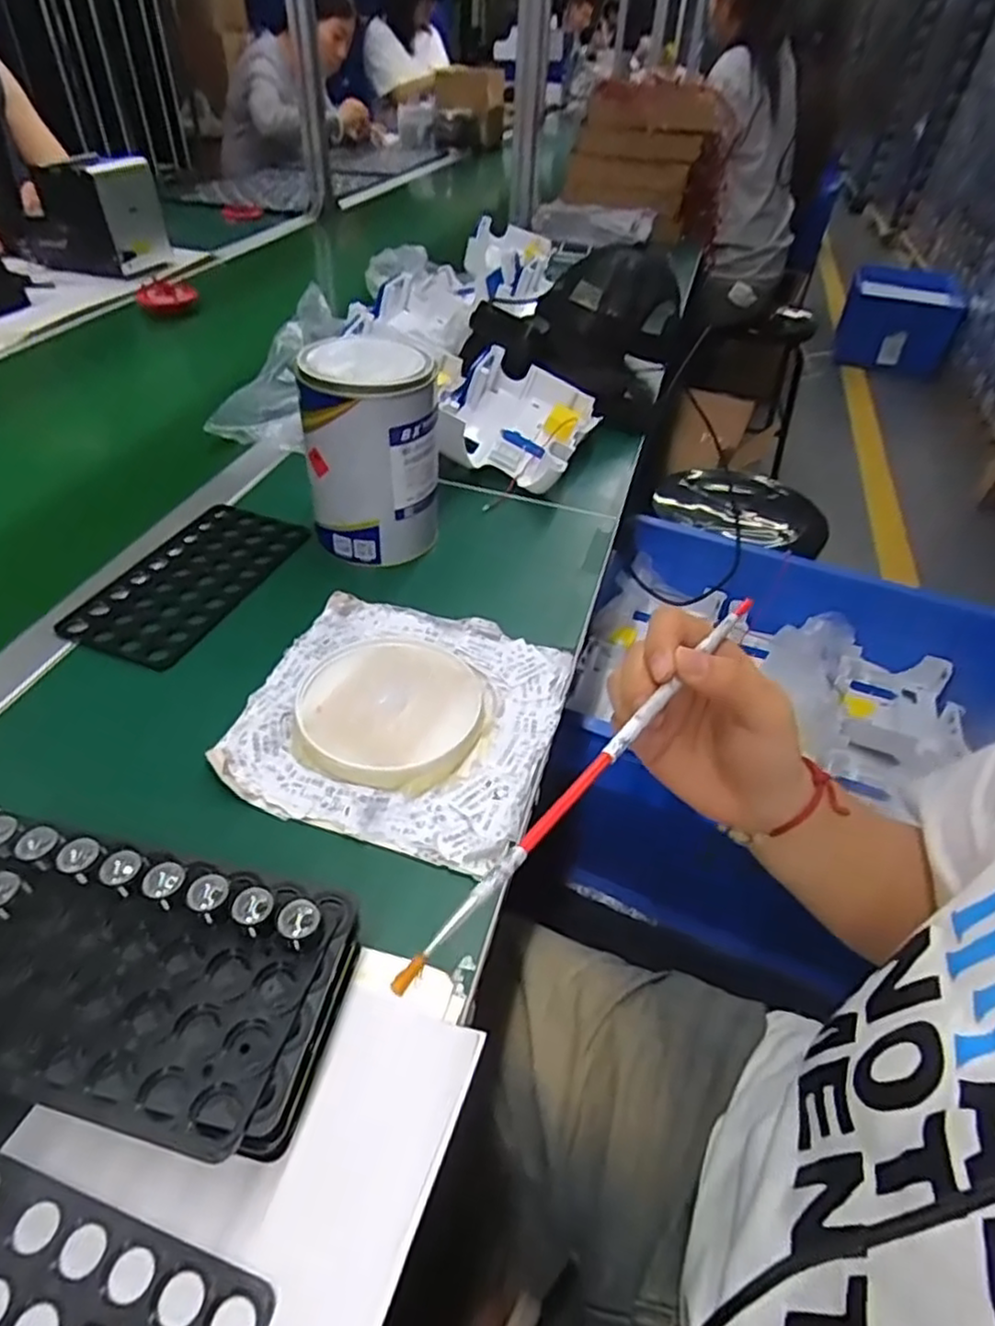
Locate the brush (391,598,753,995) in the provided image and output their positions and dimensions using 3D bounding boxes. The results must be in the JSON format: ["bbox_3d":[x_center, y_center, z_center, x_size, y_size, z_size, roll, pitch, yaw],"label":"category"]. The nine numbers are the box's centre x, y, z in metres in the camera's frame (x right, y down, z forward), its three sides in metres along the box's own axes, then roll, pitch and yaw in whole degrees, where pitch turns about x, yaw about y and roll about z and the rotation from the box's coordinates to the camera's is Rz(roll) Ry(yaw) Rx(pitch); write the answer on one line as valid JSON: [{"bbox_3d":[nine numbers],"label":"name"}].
[{"bbox_3d":[0.049,0.032,0.285,0.008,0.010,0.254,30,49,26],"label":"brush"}]

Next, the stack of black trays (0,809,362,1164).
[{"bbox_3d":[-0.180,0.126,0.303,0.218,0.033,0.104,13,51,4],"label":"stack of black trays"}]

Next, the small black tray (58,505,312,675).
[{"bbox_3d":[-0.247,-0.071,0.566,0.103,0.005,0.191,18,45,15],"label":"small black tray"}]

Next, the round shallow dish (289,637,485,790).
[{"bbox_3d":[-0.070,0.030,0.463,0.117,0.019,0.116,2,43,-2],"label":"round shallow dish"}]

